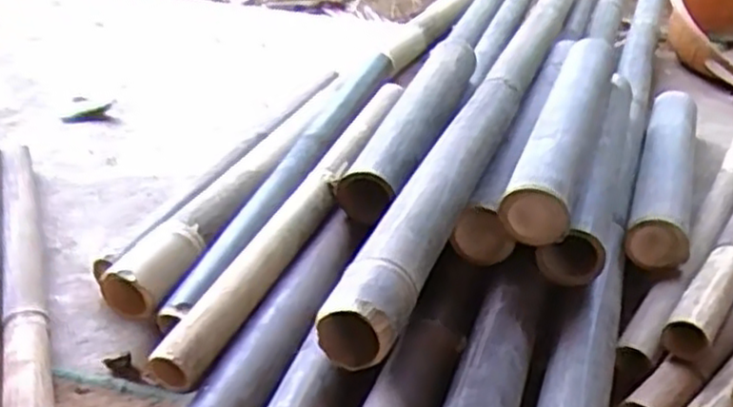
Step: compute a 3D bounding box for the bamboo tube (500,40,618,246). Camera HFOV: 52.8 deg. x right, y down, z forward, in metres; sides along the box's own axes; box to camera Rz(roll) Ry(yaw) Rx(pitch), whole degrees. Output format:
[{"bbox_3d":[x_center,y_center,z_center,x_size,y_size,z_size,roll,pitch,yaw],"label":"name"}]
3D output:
[{"bbox_3d":[0.275,-0.115,1.003,0.079,0.072,0.498,14,36,17],"label":"bamboo tube"}]

